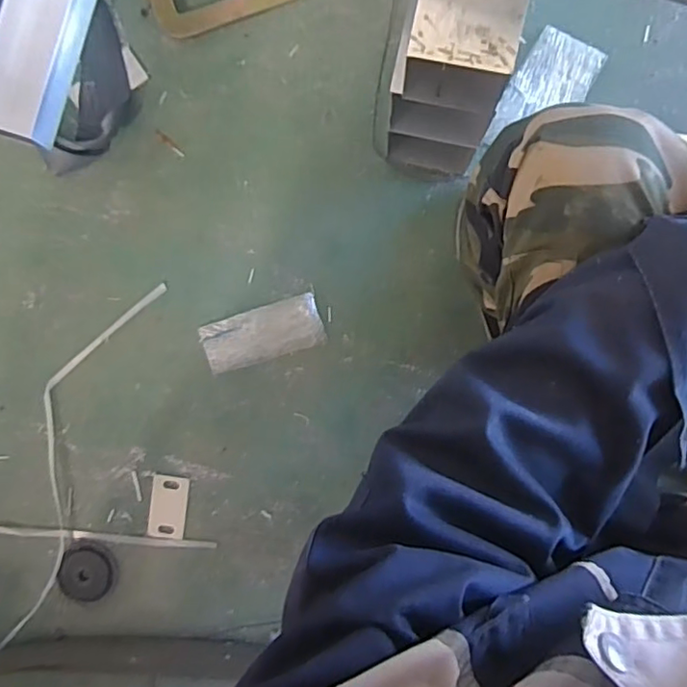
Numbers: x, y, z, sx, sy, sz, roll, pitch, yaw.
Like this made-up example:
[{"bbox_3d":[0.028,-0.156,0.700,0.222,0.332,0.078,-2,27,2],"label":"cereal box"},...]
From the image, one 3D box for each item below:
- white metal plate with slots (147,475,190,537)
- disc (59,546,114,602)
[{"bbox_3d":[-0.261,0.244,0.889,0.054,0.006,0.093,8,91,3],"label":"white metal plate with slots"},{"bbox_3d":[-0.384,0.345,0.893,0.077,0.006,0.080,0,90,3],"label":"disc"}]

